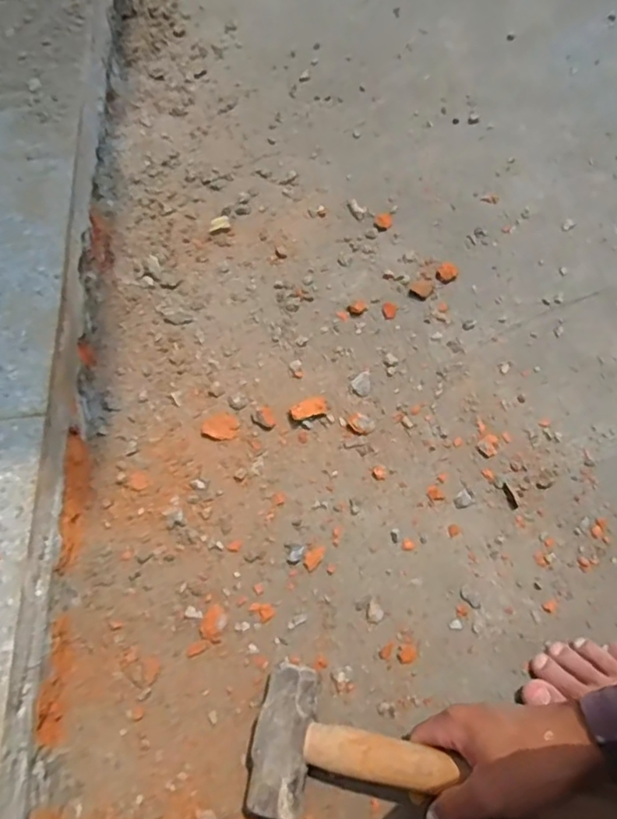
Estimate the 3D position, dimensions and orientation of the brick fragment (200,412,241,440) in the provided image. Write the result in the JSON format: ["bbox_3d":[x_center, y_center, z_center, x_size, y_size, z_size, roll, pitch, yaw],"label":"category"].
[{"bbox_3d":[-0.086,0.016,0.606,0.037,0.004,0.028,-1,65,0],"label":"brick fragment"}]

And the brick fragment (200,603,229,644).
[{"bbox_3d":[-0.081,0.183,0.528,0.021,0.004,0.029,17,66,8],"label":"brick fragment"}]

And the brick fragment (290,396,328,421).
[{"bbox_3d":[0.001,0.000,0.604,0.037,0.011,0.018,-21,67,-9],"label":"brick fragment"}]

